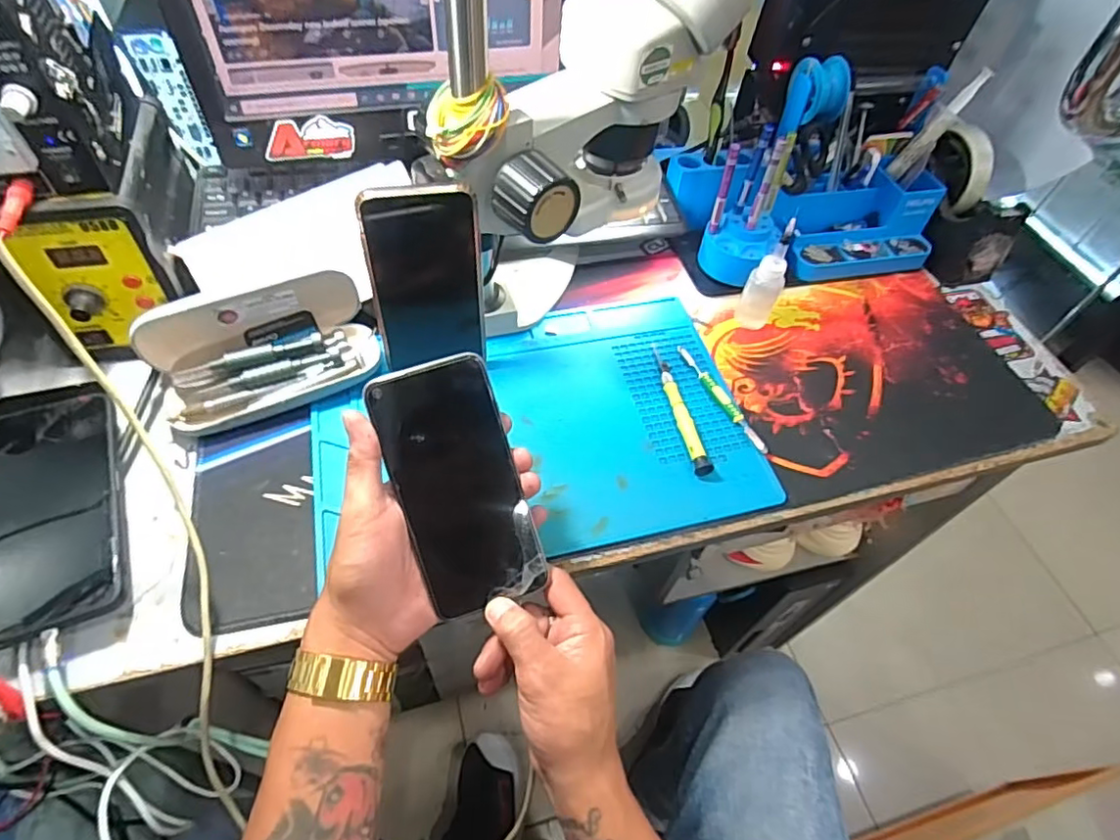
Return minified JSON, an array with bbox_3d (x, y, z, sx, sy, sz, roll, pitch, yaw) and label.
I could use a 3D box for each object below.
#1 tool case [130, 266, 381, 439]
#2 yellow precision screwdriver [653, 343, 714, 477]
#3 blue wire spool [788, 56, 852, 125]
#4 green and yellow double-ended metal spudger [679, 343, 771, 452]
[{"bbox_3d":[-0.227,-0.055,0.466,0.158,0.067,0.082,-22,59,-20],"label":"tool case"},{"bbox_3d":[0.097,-0.013,0.497,0.013,0.011,0.130,-7,55,-11],"label":"yellow precision screwdriver"},{"bbox_3d":[0.241,-0.310,0.557,0.036,0.043,0.048,-7,55,-11],"label":"blue wire spool"},{"bbox_3d":[0.135,-0.021,0.510,0.013,0.008,0.121,-20,59,-19],"label":"green and yellow double-ended metal spudger"}]

